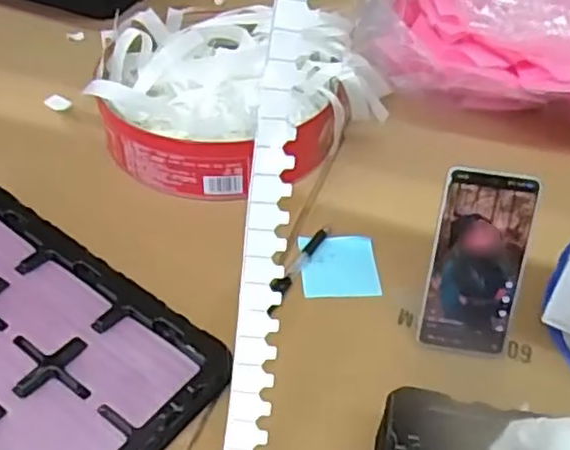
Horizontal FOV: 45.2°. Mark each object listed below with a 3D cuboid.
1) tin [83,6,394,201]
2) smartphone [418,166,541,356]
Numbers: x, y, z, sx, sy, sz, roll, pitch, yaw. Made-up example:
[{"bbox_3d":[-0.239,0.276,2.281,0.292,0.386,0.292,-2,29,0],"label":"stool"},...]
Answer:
[{"bbox_3d":[-0.045,-0.161,0.795,0.329,0.084,0.282,2,45,-2],"label":"tin"},{"bbox_3d":[0.168,0.033,0.595,0.077,0.165,0.017,7,19,7],"label":"smartphone"}]

